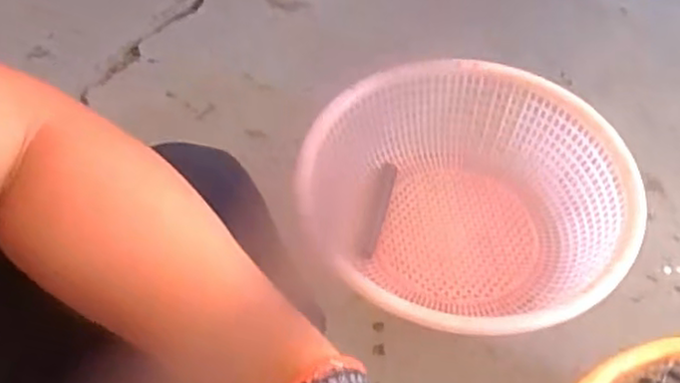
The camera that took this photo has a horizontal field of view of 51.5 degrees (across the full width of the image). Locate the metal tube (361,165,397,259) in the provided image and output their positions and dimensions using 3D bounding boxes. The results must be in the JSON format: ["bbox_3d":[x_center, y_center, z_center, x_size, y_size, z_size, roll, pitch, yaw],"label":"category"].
[{"bbox_3d":[0.055,0.028,0.968,0.018,0.022,0.152,11,53,10],"label":"metal tube"}]

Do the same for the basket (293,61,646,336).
[{"bbox_3d":[0.164,0.009,0.913,0.378,0.123,0.404,-1,52,1],"label":"basket"}]

